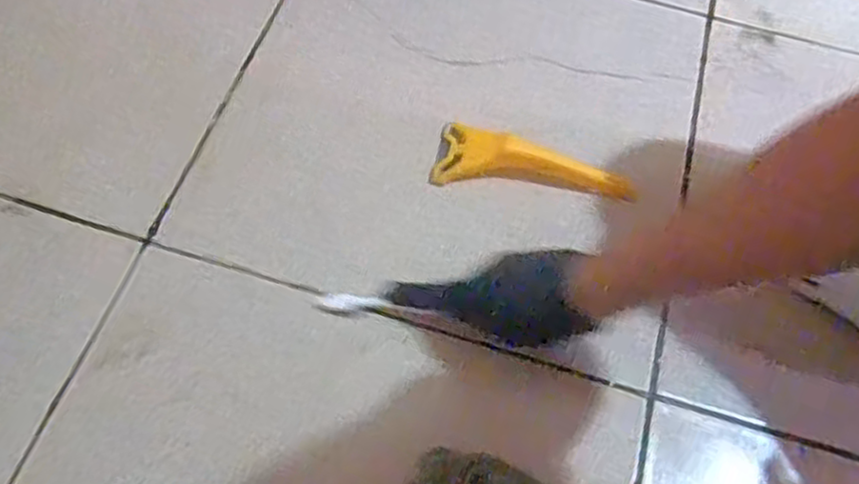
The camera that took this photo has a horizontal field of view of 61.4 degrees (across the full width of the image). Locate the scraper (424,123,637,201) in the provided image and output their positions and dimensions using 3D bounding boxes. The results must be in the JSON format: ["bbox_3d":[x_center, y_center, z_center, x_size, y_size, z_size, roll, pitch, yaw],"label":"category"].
[{"bbox_3d":[0.085,-0.057,0.606,0.164,0.022,0.056,19,63,7],"label":"scraper"}]

